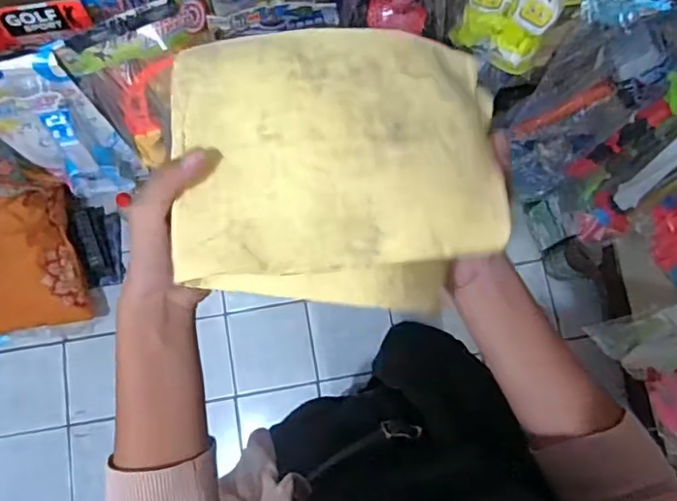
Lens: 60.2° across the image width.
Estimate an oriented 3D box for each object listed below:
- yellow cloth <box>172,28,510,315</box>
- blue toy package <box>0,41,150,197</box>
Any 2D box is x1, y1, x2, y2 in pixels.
[{"bbox_3d":[0.001,-0.052,0.359,0.197,0.041,0.162,3,77,1],"label":"yellow cloth"},{"bbox_3d":[-0.411,-0.164,0.880,0.154,0.372,0.059,-22,78,-5],"label":"blue toy package"}]

